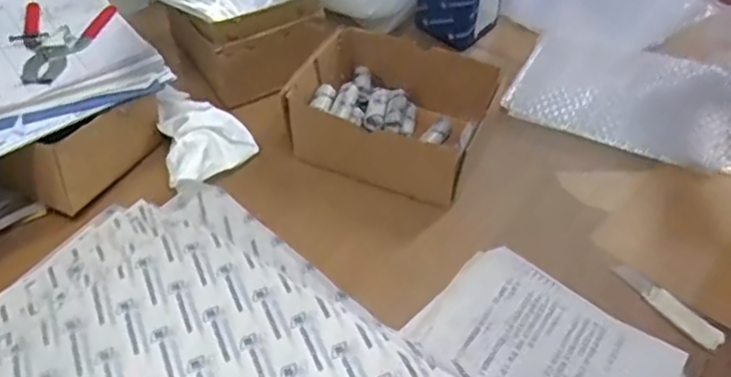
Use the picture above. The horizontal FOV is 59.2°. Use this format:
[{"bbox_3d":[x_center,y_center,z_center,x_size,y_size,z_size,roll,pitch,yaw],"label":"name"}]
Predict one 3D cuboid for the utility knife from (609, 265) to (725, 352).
[{"bbox_3d":[0.280,0.106,0.603,0.021,0.016,0.113,-25,51,-25],"label":"utility knife"}]

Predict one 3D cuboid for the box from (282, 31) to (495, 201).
[{"bbox_3d":[0.028,-0.088,0.732,0.211,0.084,0.163,20,48,18],"label":"box"}]

